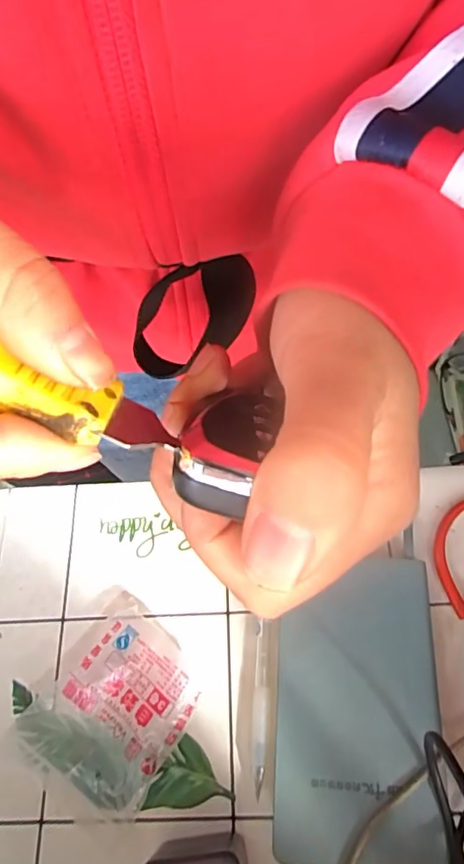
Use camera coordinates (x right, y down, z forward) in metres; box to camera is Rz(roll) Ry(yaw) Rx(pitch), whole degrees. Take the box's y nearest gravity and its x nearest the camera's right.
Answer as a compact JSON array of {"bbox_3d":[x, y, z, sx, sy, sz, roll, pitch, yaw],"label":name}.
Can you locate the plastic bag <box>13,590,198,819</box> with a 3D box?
[{"bbox_3d":[-0.079,0.173,0.333,0.095,0.027,0.112,30,67,18],"label":"plastic bag"}]

